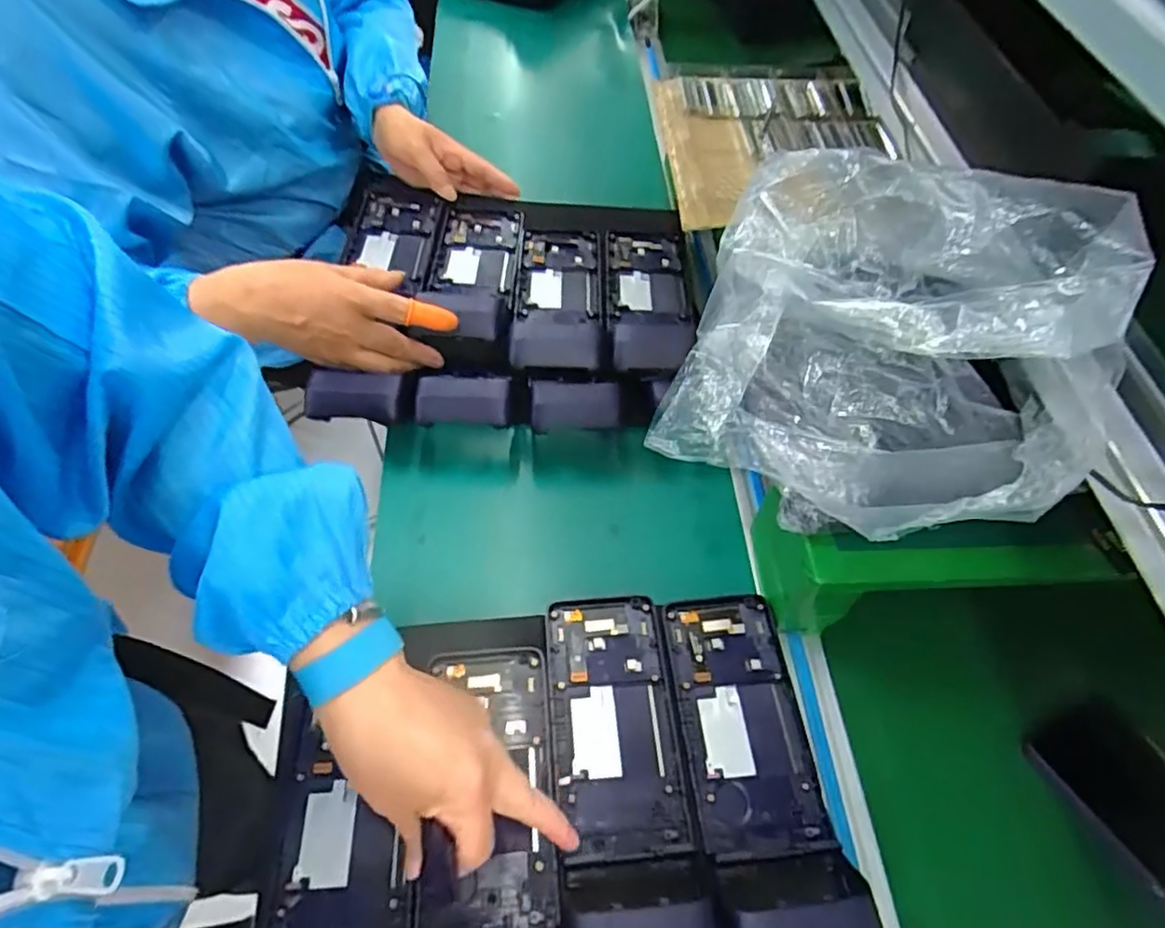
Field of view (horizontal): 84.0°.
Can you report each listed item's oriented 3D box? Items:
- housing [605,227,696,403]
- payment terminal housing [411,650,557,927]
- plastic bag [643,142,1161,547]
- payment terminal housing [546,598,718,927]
[{"bbox_3d":[0.059,-0.155,0.606,0.078,0.040,0.224,4,38,0],"label":"housing"},{"bbox_3d":[-0.056,0.219,0.381,0.085,0.048,0.223,1,48,-2],"label":"payment terminal housing"},{"bbox_3d":[0.168,-0.065,0.353,0.212,0.172,0.169,20,59,10],"label":"plastic bag"},{"bbox_3d":[0.024,0.190,0.406,0.080,0.045,0.220,-3,45,-4],"label":"payment terminal housing"}]

